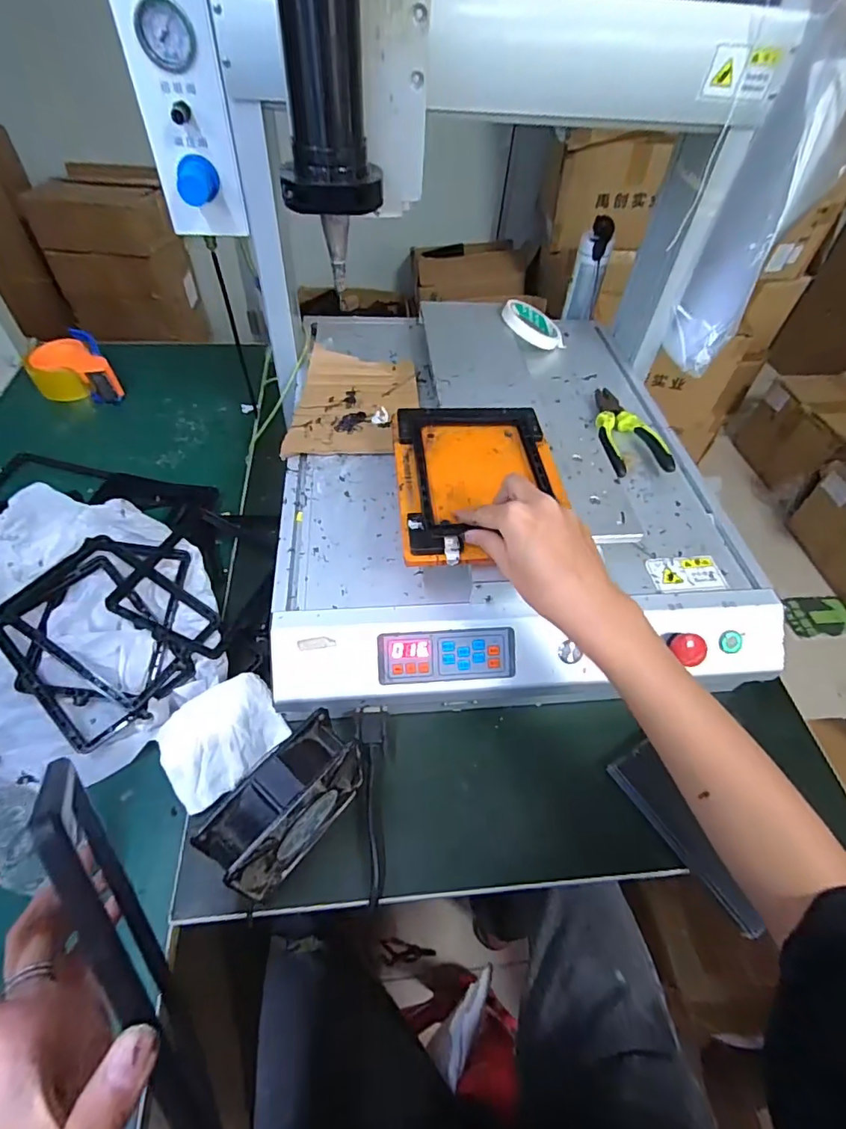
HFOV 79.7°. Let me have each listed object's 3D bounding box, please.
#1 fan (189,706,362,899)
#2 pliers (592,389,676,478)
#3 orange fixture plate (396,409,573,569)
[{"bbox_3d":[-0.100,0.186,0.390,0.041,0.126,0.117,35,57,21],"label":"fan"},{"bbox_3d":[0.237,-0.161,0.596,0.073,0.016,0.147,-2,52,-6],"label":"pliers"},{"bbox_3d":[0.054,-0.084,0.470,0.154,0.018,0.196,-2,52,-6],"label":"orange fixture plate"}]

